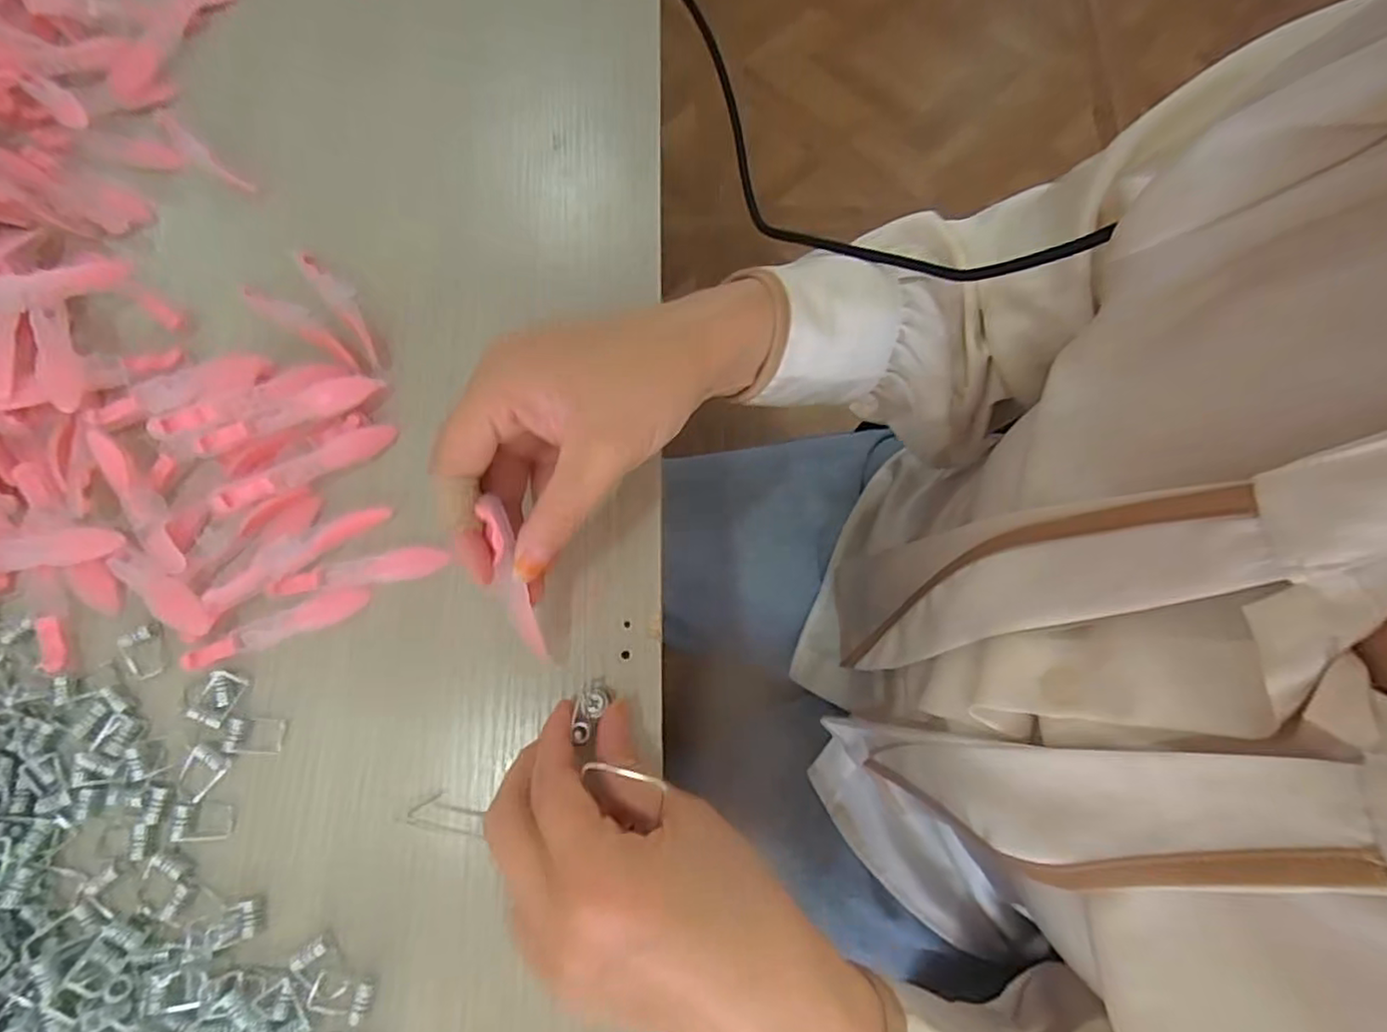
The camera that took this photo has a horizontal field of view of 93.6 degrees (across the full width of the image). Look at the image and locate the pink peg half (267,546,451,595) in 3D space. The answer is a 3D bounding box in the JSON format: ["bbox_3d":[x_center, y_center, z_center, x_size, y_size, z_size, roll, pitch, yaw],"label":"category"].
[{"bbox_3d":[-0.148,0.024,0.289,0.074,0.004,0.013,-9,75,-4],"label":"pink peg half"}]

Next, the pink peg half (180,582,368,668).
[{"bbox_3d":[-0.181,0.048,0.283,0.076,0.004,0.014,-21,76,-7],"label":"pink peg half"}]

